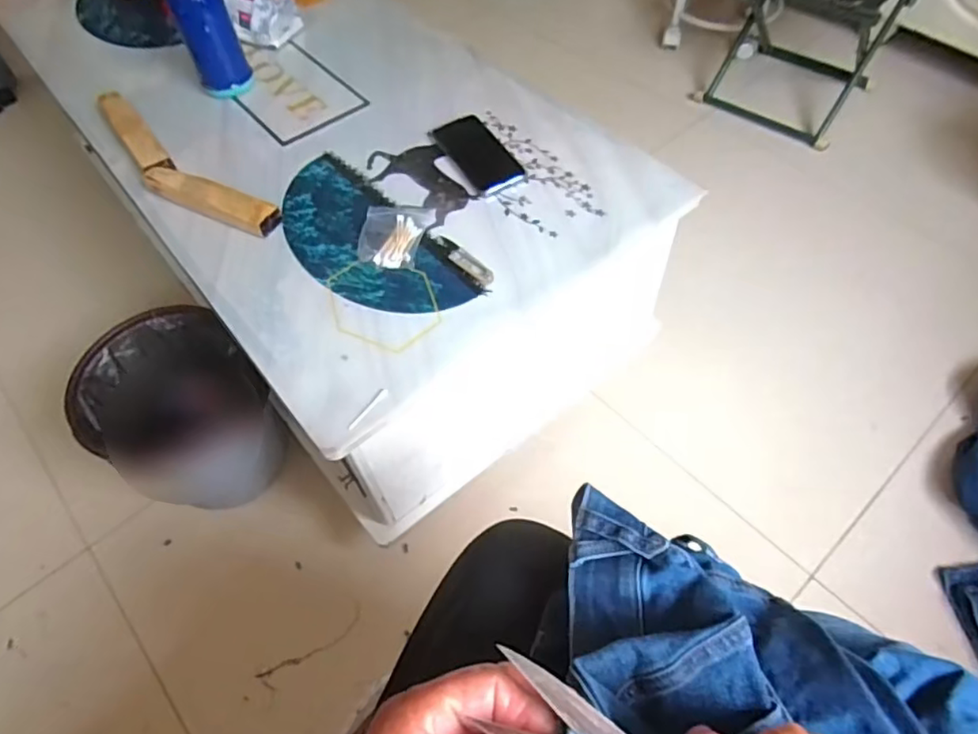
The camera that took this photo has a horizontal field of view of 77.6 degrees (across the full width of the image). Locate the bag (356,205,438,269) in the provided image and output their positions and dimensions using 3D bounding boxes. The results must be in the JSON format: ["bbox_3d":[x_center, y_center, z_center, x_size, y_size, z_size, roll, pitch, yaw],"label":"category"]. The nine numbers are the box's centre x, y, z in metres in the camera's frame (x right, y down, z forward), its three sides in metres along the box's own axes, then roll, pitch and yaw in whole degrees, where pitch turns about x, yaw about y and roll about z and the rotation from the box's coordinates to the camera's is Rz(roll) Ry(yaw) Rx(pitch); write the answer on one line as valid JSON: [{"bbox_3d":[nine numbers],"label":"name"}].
[{"bbox_3d":[-0.121,-0.171,0.787,0.087,0.012,0.112,4,57,5],"label":"bag"}]

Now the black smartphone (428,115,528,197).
[{"bbox_3d":[-0.016,-0.309,0.876,0.077,0.011,0.166,-24,57,-16],"label":"black smartphone"}]

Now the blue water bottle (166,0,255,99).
[{"bbox_3d":[-0.430,-0.517,0.915,0.078,0.212,0.068,-14,57,-7],"label":"blue water bottle"}]

